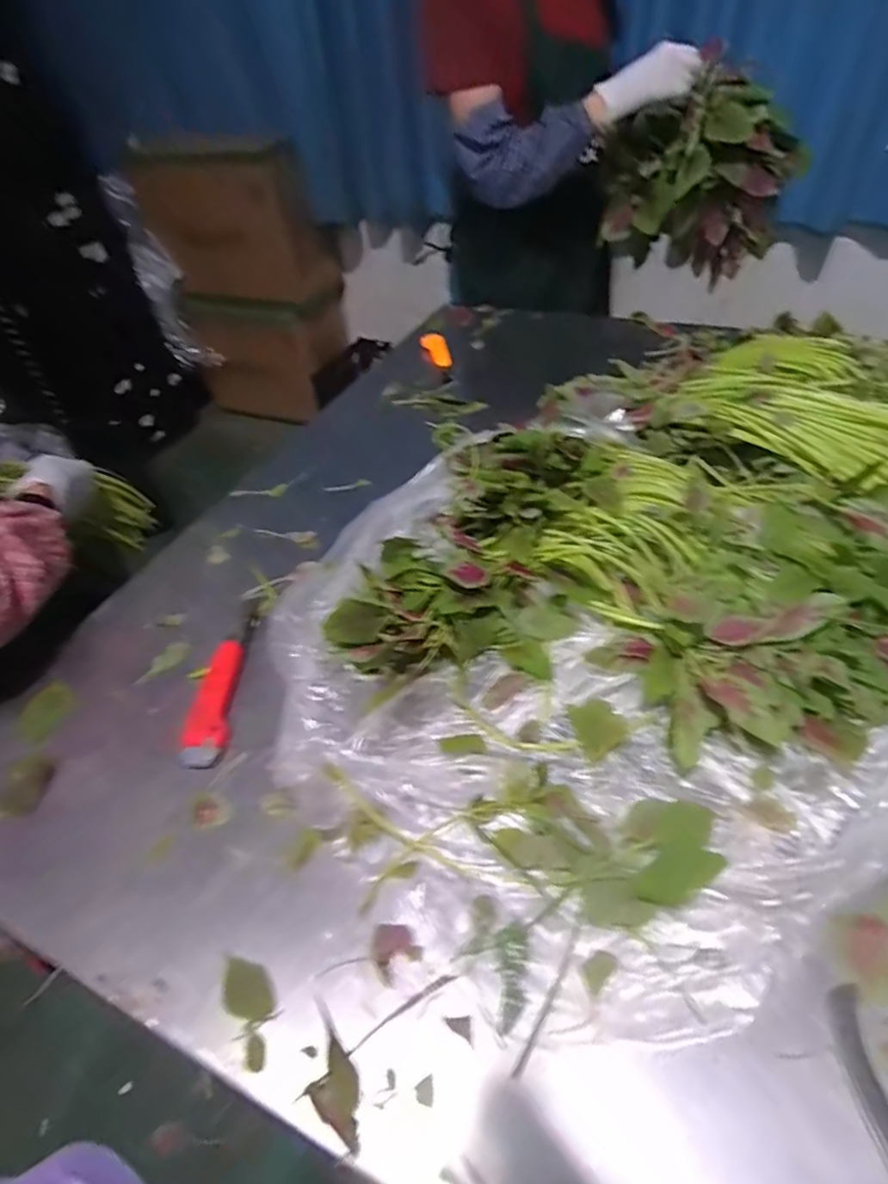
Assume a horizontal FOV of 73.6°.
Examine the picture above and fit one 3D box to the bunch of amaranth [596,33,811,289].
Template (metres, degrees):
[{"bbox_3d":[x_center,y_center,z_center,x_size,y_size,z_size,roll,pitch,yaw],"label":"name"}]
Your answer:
[{"bbox_3d":[0.426,-0.710,1.015,0.301,0.269,0.203,5,46,13],"label":"bunch of amaranth"}]

